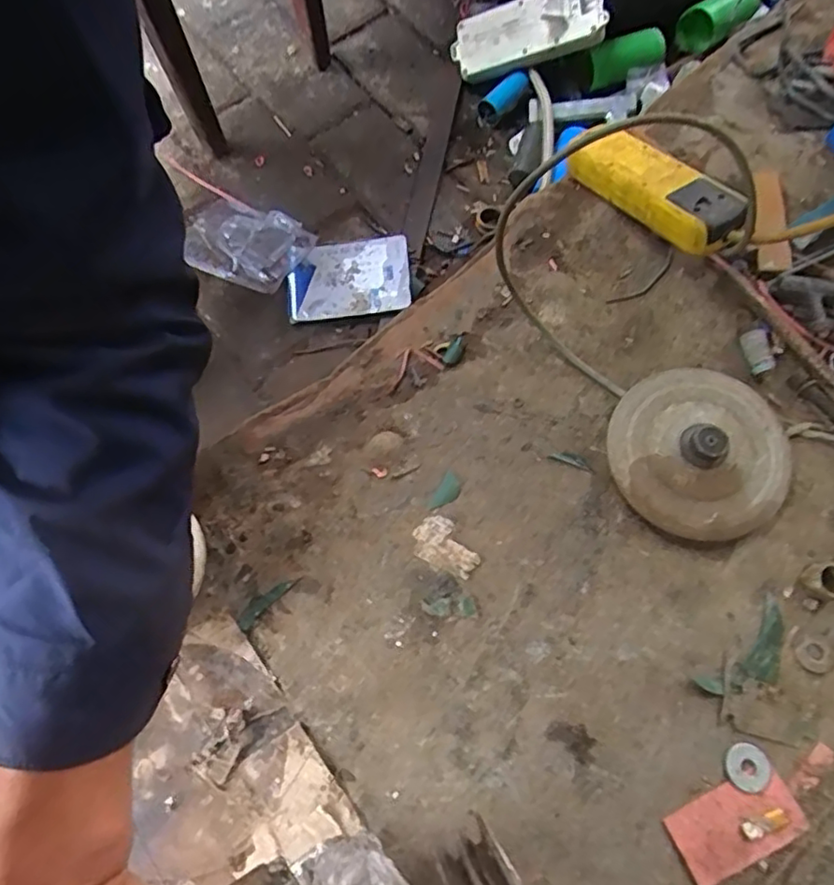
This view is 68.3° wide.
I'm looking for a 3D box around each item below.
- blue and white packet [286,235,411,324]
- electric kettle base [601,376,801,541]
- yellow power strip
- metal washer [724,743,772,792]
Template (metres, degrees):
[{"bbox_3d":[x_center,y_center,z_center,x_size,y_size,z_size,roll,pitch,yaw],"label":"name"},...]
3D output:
[{"bbox_3d":[-0.083,-0.203,0.750,0.143,0.021,0.108,-3,72,-2],"label":"blue and white packet"},{"bbox_3d":[0.231,0.004,0.493,0.141,0.040,0.137,0,71,1],"label":"electric kettle base"},{"bbox_3d":[0.217,-0.234,0.566,0.056,0.041,0.193,-27,52,-8],"label":"yellow power strip"},{"bbox_3d":[0.235,0.230,0.436,0.031,0.004,0.029,0,71,1],"label":"metal washer"}]

